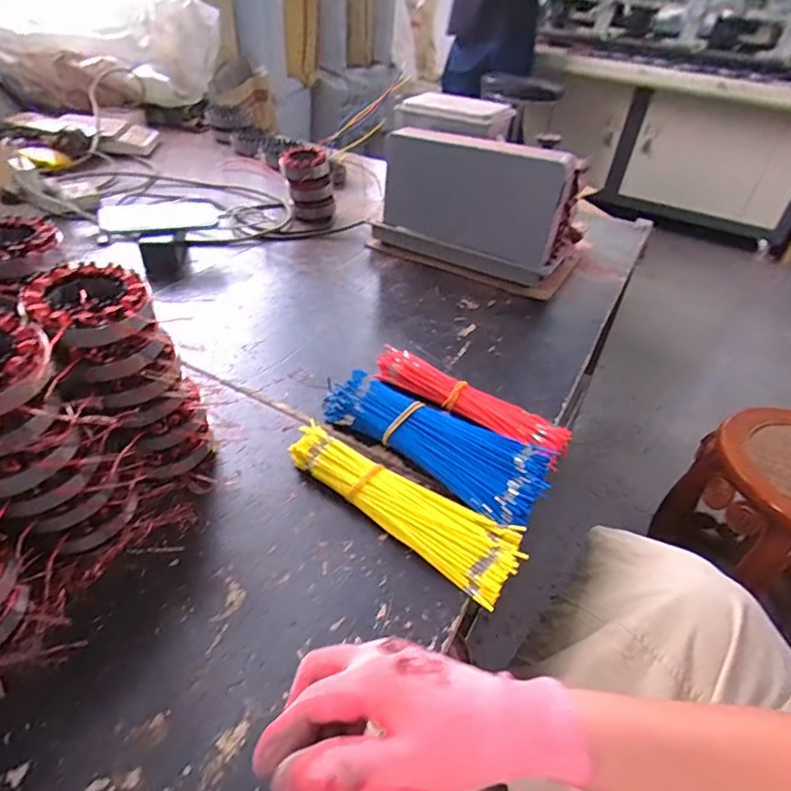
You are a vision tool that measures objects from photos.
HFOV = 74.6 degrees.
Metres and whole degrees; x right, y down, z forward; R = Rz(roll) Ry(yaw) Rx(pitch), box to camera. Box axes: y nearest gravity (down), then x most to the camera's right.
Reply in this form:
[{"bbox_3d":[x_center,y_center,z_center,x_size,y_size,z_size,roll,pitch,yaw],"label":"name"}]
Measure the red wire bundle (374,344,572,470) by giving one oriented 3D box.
[{"bbox_3d":[0.085,0.005,0.614,0.243,0.027,0.053,27,43,24],"label":"red wire bundle"}]

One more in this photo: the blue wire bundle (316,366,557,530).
[{"bbox_3d":[0.041,0.042,0.552,0.250,0.038,0.095,29,44,25],"label":"blue wire bundle"}]

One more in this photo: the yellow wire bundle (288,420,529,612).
[{"bbox_3d":[0.006,0.097,0.492,0.237,0.028,0.069,30,44,26],"label":"yellow wire bundle"}]

